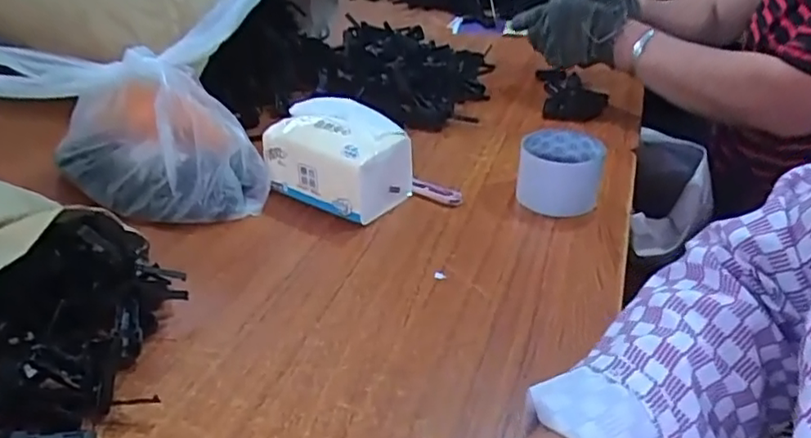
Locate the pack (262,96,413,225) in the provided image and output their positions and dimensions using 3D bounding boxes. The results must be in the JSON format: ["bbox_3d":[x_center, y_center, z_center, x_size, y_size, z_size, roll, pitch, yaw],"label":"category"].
[{"bbox_3d":[-0.067,-0.065,0.649,0.131,0.093,0.100,18,35,28],"label":"pack"}]

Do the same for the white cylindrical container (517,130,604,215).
[{"bbox_3d":[0.160,-0.049,0.649,0.084,0.061,0.079,5,31,9],"label":"white cylindrical container"}]

